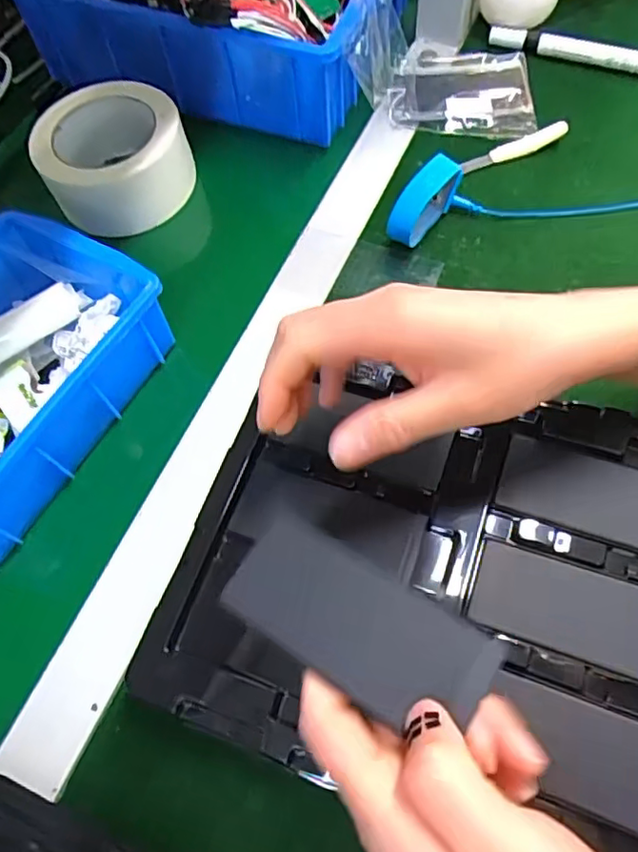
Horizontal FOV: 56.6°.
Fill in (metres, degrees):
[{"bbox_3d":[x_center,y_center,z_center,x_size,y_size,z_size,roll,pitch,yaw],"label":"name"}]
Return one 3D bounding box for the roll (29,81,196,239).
[{"bbox_3d":[-0.158,-0.204,0.460,0.108,0.059,0.108,-2,64,3],"label":"roll"}]

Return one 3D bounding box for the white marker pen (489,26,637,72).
[{"bbox_3d":[0.214,-0.316,0.493,0.141,0.016,0.013,18,67,12],"label":"white marker pen"}]

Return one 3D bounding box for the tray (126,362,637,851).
[{"bbox_3d":[0.069,0.077,0.306,0.268,0.050,0.213,17,68,10],"label":"tray"}]

